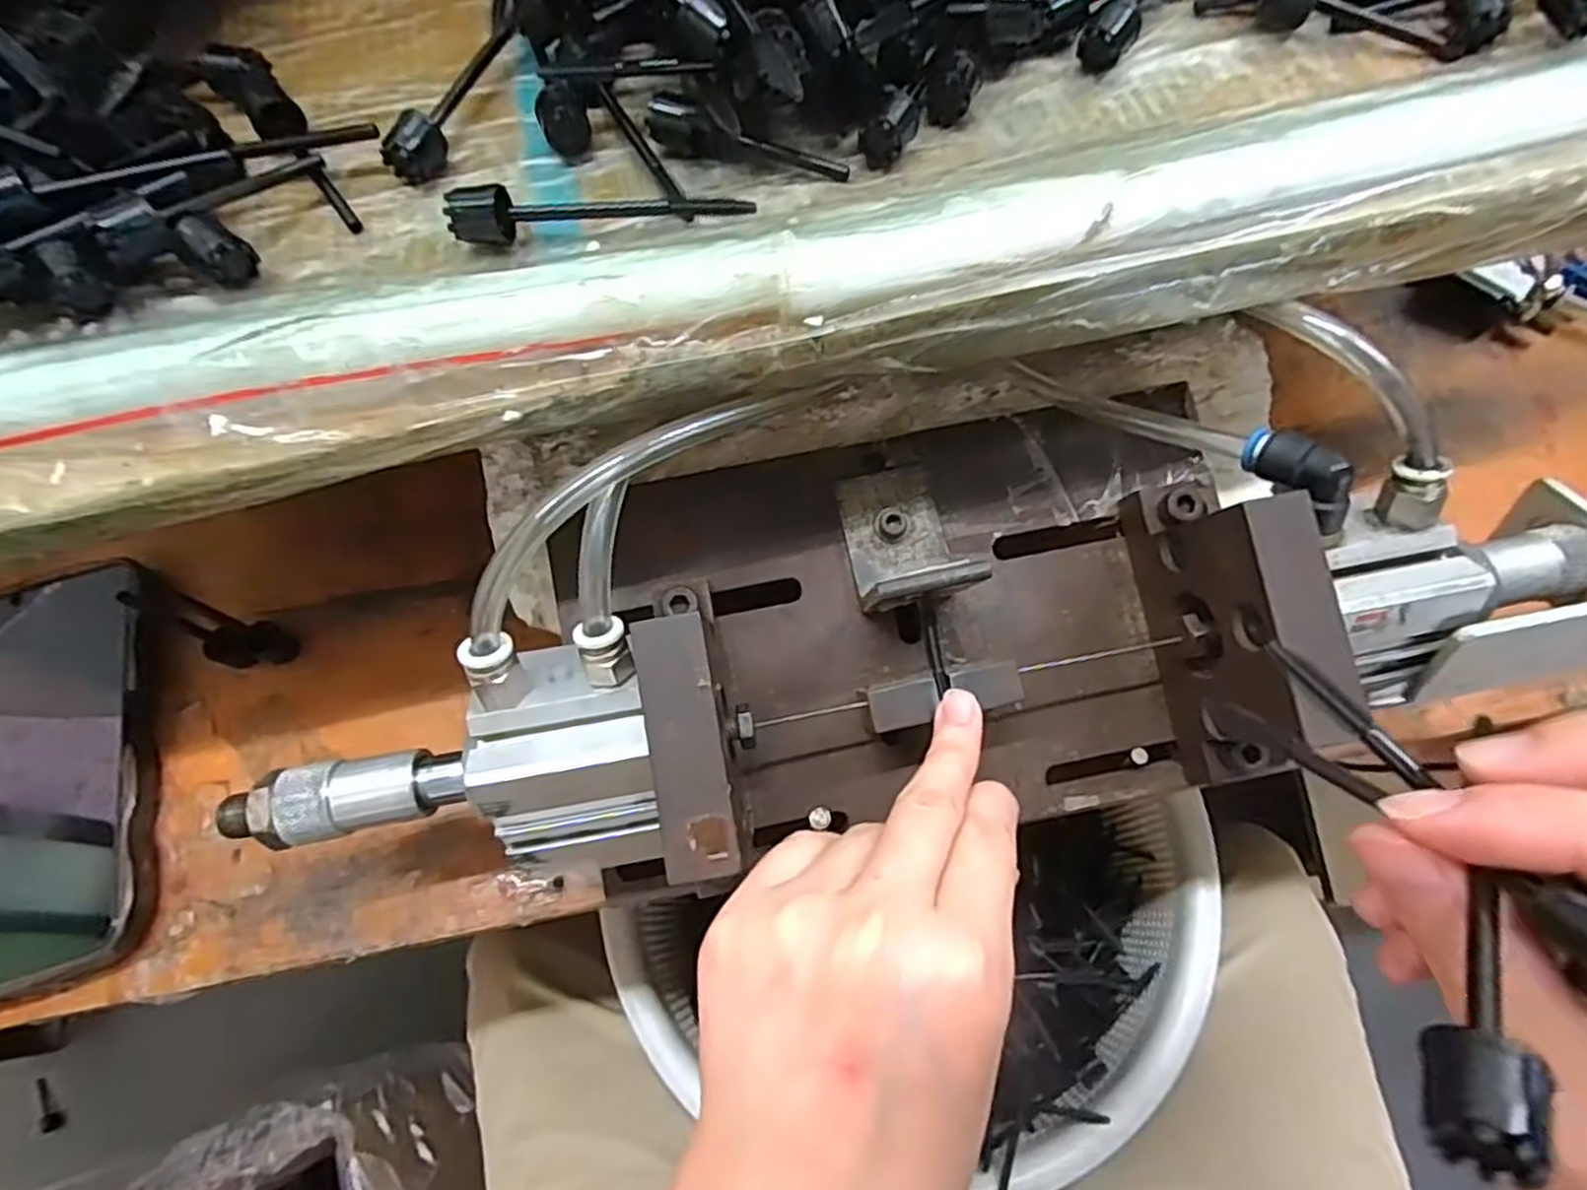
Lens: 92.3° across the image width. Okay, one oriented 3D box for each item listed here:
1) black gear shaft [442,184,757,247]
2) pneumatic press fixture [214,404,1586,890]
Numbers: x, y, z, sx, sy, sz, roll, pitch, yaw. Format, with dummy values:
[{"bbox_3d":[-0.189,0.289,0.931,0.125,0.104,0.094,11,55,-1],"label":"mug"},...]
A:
[{"bbox_3d":[-0.055,-0.110,0.219,0.087,0.012,0.011,-3,66,1],"label":"black gear shaft"},{"bbox_3d":[0.046,0.006,0.253,0.429,0.093,0.130,-12,66,-5],"label":"pneumatic press fixture"}]

